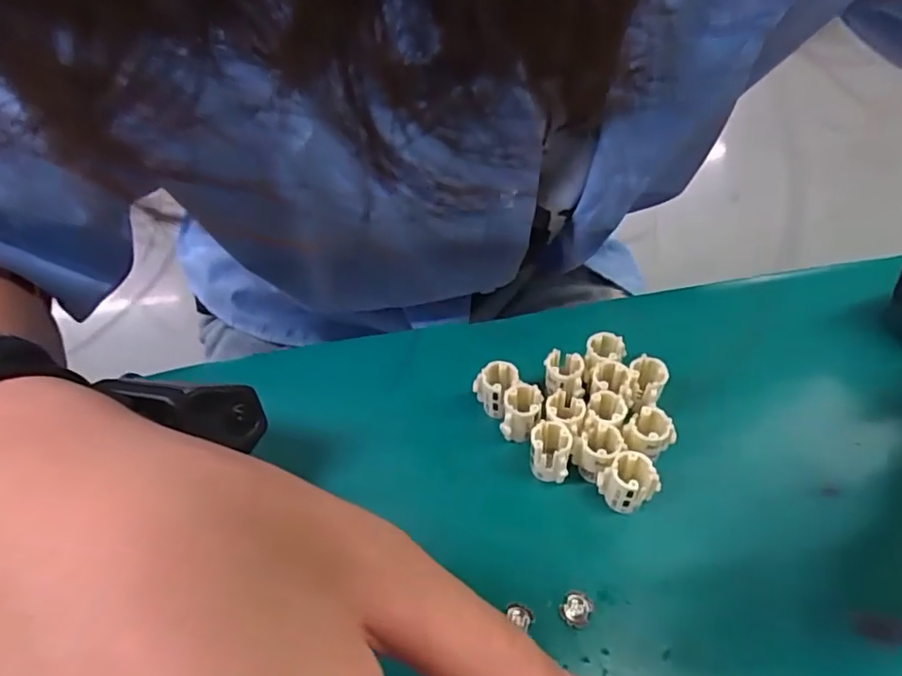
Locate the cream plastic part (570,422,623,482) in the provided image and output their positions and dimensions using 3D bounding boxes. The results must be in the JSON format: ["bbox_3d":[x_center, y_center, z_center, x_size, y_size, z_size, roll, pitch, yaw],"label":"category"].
[{"bbox_3d":[0.054,0.044,0.214,0.014,0.022,0.015,-2,51,2],"label":"cream plastic part"}]

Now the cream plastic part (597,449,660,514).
[{"bbox_3d":[0.063,0.053,0.207,0.015,0.025,0.017,-32,56,-20],"label":"cream plastic part"}]

